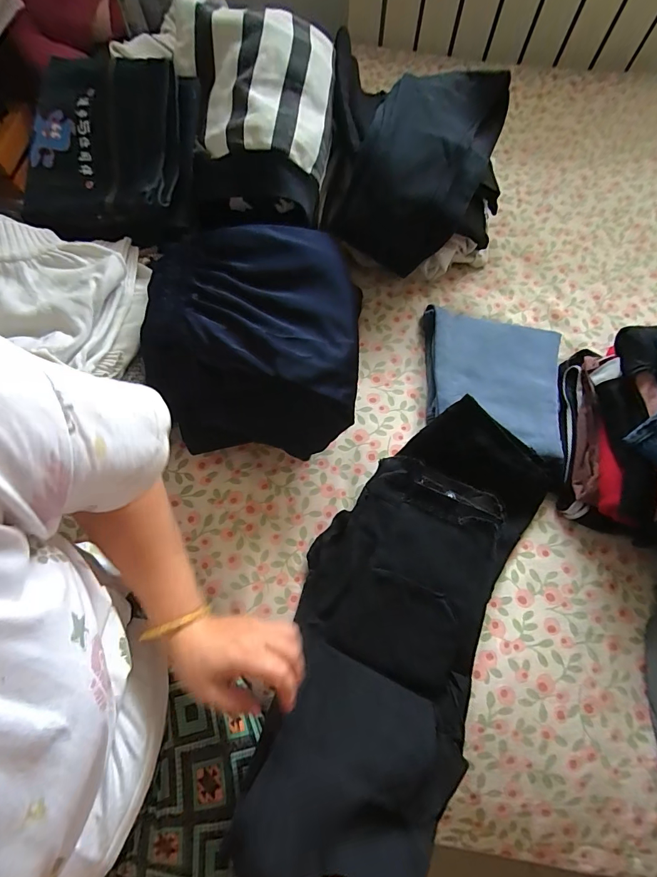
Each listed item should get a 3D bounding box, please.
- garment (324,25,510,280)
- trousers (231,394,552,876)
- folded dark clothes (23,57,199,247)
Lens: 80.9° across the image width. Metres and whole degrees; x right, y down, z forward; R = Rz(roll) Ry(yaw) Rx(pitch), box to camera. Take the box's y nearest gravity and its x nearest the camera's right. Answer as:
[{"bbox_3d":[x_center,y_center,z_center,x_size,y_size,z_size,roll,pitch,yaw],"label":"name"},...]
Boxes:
[{"bbox_3d":[0.140,-0.441,0.631,0.273,0.178,0.274,6,70,2],"label":"garment"},{"bbox_3d":[0.093,0.186,0.445,0.229,0.091,0.506,23,65,8],"label":"trousers"},{"bbox_3d":[-0.306,-0.395,0.531,0.237,0.048,0.225,7,103,2],"label":"folded dark clothes"}]

